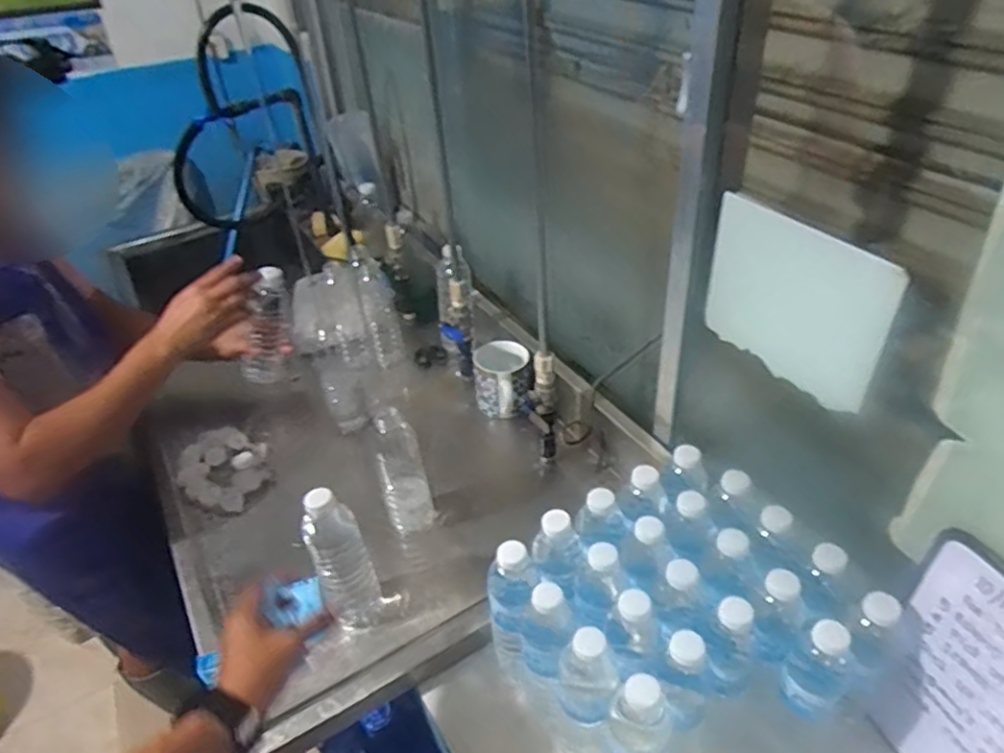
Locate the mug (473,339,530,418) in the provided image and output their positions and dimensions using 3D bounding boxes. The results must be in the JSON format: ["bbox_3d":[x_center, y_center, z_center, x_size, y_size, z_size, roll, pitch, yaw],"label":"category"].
[{"bbox_3d":[0.001,0.009,1.104,0.088,0.117,0.084,-3,38,2],"label":"mug"}]

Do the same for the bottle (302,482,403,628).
[{"bbox_3d":[-0.179,0.219,0.781,0.074,0.204,0.053,-22,42,-21],"label":"bottle"}]

